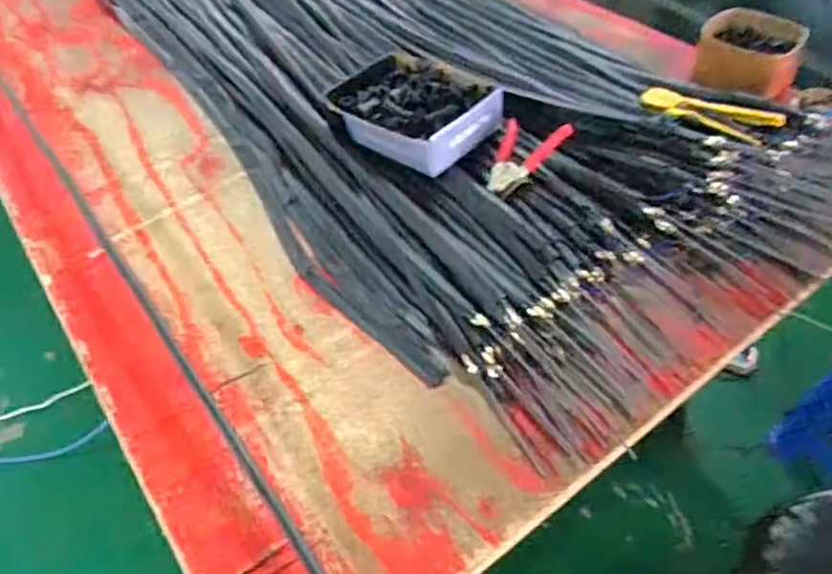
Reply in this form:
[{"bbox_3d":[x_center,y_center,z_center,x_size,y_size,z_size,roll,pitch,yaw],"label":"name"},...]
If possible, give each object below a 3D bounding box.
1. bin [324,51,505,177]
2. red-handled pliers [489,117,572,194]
[{"bbox_3d":[0.000,-0.300,1.151,0.268,0.071,0.212,31,59,28],"label":"bin"},{"bbox_3d":[0.179,-0.212,1.035,0.113,0.041,0.165,8,51,13],"label":"red-handled pliers"}]

